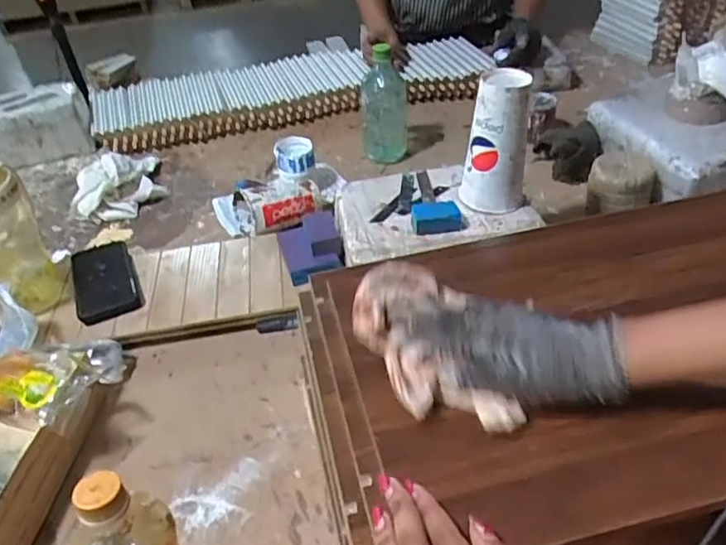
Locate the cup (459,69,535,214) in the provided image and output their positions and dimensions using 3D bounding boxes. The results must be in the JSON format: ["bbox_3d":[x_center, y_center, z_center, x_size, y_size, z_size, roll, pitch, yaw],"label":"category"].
[{"bbox_3d":[0.173,-0.171,0.777,0.083,0.165,0.081,4,44,11],"label":"cup"}]

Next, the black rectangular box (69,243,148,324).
[{"bbox_3d":[-0.381,0.009,0.878,0.085,0.019,0.216,-15,31,-21],"label":"black rectangular box"}]

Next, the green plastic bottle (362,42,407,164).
[{"bbox_3d":[0.039,-0.298,1.069,0.079,0.195,0.071,1,43,8],"label":"green plastic bottle"}]

